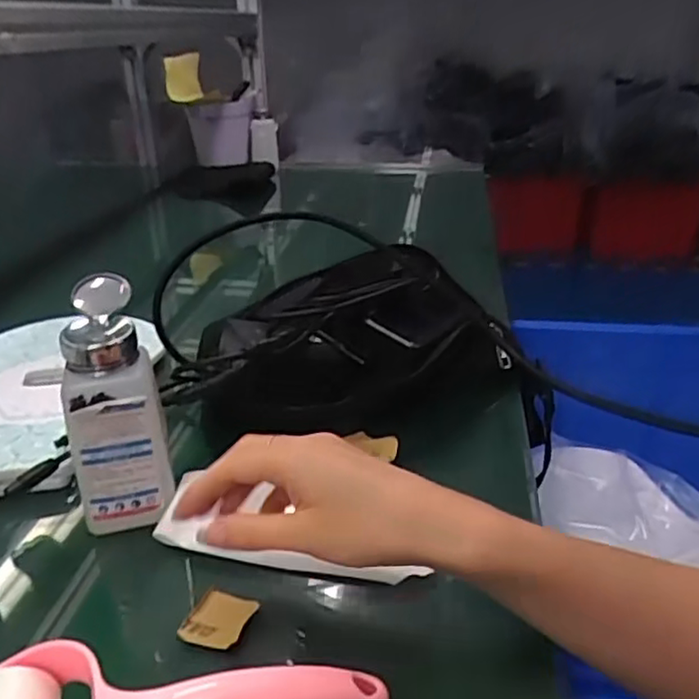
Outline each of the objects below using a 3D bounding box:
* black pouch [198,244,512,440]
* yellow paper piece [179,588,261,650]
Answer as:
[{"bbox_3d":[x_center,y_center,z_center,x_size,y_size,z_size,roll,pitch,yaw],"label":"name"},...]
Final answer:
[{"bbox_3d":[0.000,-0.010,0.531,0.243,0.091,0.144,-7,27,-13],"label":"black pouch"},{"bbox_3d":[-0.069,0.142,0.343,0.031,0.007,0.032,11,29,22],"label":"yellow paper piece"}]

